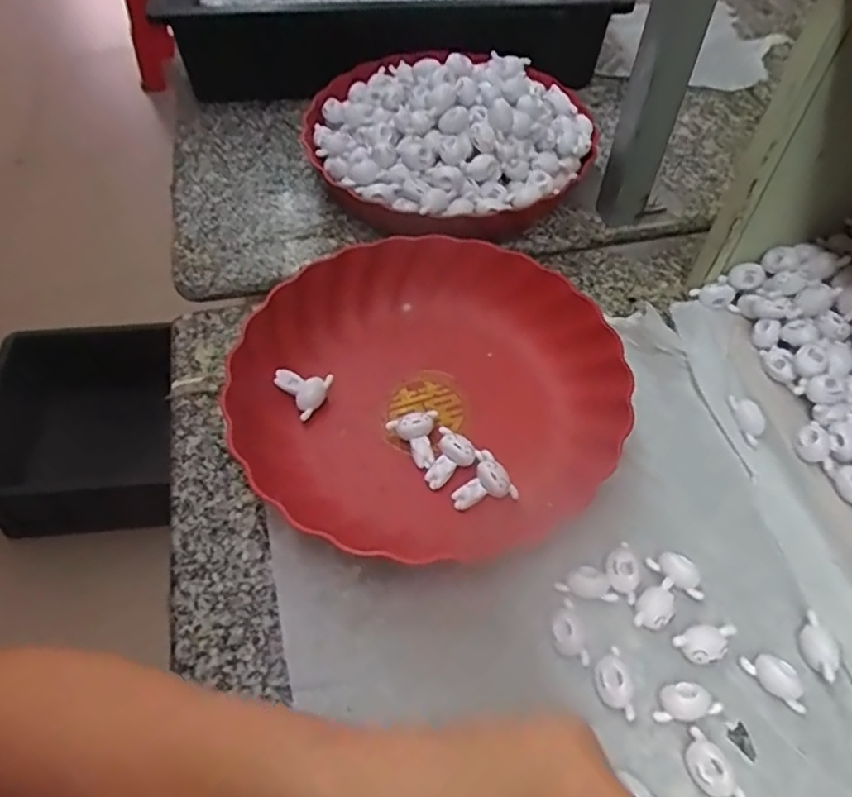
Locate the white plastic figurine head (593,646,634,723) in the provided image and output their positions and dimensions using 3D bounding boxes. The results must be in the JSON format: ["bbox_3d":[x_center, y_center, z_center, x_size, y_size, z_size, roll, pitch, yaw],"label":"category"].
[{"bbox_3d":[0.096,0.144,0.320,0.016,0.015,0.033,-2,54,-2],"label":"white plastic figurine head"}]

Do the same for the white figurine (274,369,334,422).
[{"bbox_3d":[-0.082,-0.009,0.426,0.036,0.016,0.032,39,62,24],"label":"white figurine"}]

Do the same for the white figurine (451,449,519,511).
[{"bbox_3d":[0.033,0.054,0.385,0.035,0.018,0.032,-29,60,-20],"label":"white figurine"}]

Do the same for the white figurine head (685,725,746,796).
[{"bbox_3d":[0.137,0.177,0.298,0.020,0.014,0.032,-35,62,-23],"label":"white figurine head"}]

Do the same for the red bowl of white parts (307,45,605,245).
[{"bbox_3d":[0.021,-0.228,0.535,0.238,0.096,0.221,0,54,0],"label":"red bowl of white parts"}]

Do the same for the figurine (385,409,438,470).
[{"bbox_3d":[-0.009,0.026,0.402,0.031,0.020,0.036,-2,54,-2],"label":"figurine"}]

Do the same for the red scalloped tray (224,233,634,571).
[{"bbox_3d":[0.003,-0.009,0.412,0.238,0.046,0.227,25,58,17],"label":"red scalloped tray"}]

